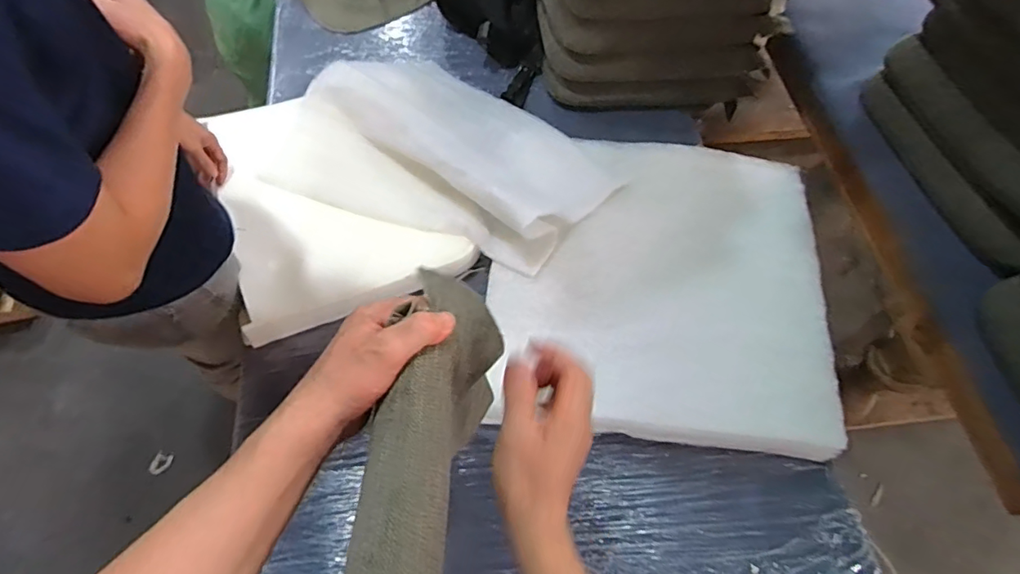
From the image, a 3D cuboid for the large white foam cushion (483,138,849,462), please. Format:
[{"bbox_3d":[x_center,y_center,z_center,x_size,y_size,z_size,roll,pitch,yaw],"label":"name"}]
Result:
[{"bbox_3d":[0.239,-0.024,0.869,0.529,0.081,0.530,7,62,1],"label":"large white foam cushion"}]

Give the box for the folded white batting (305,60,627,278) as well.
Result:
[{"bbox_3d":[-0.073,-0.289,0.933,0.538,0.114,0.279,41,68,17],"label":"folded white batting"}]

